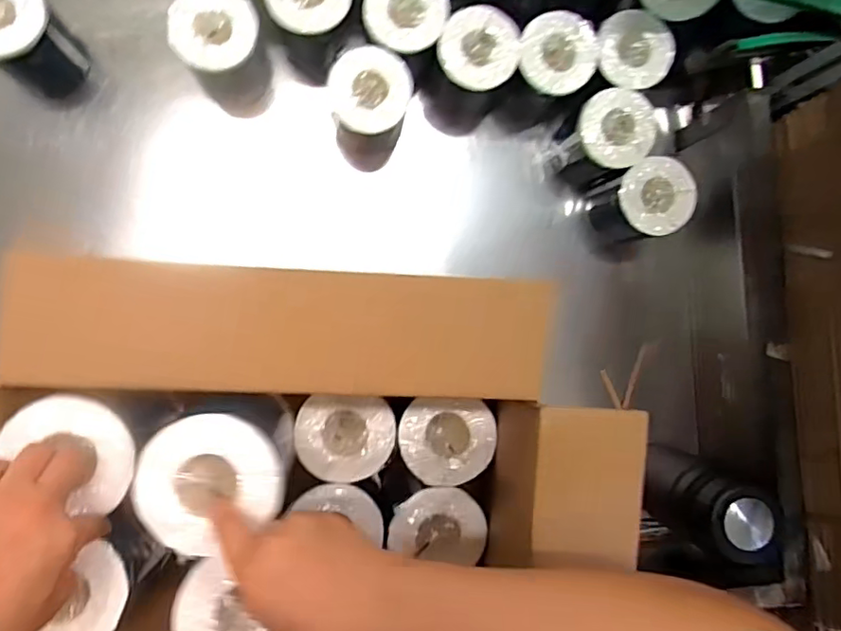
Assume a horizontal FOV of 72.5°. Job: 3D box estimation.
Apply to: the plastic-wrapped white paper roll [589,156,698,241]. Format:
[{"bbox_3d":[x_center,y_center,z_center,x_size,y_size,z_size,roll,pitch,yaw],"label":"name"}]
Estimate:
[{"bbox_3d":[0.281,-0.145,0.743,0.095,0.115,0.089,0,90,-8],"label":"plastic-wrapped white paper roll"}]

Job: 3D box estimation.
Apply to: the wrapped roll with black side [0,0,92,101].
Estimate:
[{"bbox_3d":[-0.448,-0.314,0.654,0.092,0.120,0.093,0,90,-8],"label":"wrapped roll with black side"}]

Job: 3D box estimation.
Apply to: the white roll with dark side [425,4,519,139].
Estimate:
[{"bbox_3d":[0.059,-0.309,0.737,0.095,0.152,0.099,15,88,-7],"label":"white roll with dark side"}]

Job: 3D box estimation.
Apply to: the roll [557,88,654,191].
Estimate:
[{"bbox_3d":[0.229,-0.223,0.741,0.093,0.144,0.091,0,90,-8],"label":"roll"}]

